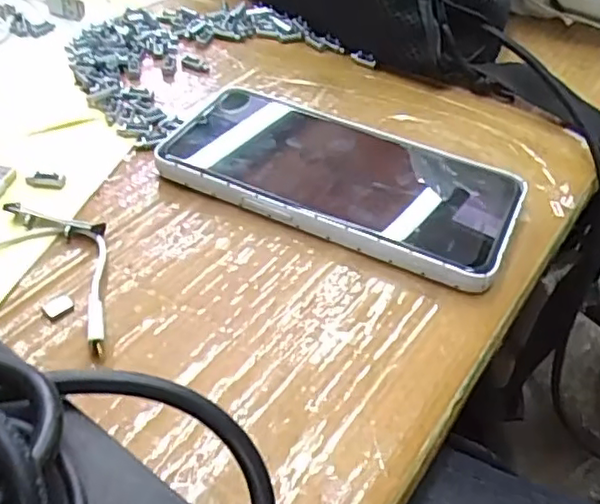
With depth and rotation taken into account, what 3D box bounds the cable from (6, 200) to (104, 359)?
[{"bbox_3d":[-0.089,0.002,0.261,0.030,0.010,0.097,-25,50,-28],"label":"cable"}]

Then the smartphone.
[{"bbox_3d":[0.020,-0.036,0.307,0.163,0.017,0.075,20,45,17],"label":"smartphone"}]

